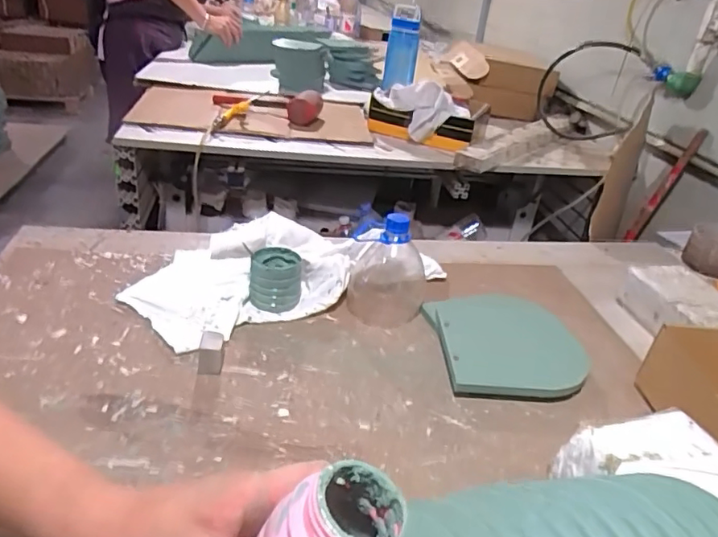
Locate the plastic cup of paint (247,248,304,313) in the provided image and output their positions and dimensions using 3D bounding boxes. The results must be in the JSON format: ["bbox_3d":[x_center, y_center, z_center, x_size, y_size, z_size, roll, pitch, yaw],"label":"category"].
[{"bbox_3d":[-0.108,0.011,0.710,0.065,0.052,0.064,3,30,-8],"label":"plastic cup of paint"}]

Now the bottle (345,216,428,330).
[{"bbox_3d":[0.043,-0.010,0.722,0.105,0.133,0.117,8,30,2],"label":"bottle"}]

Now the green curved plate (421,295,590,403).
[{"bbox_3d":[0.173,0.086,0.672,0.153,0.056,0.177,2,30,-9],"label":"green curved plate"}]

